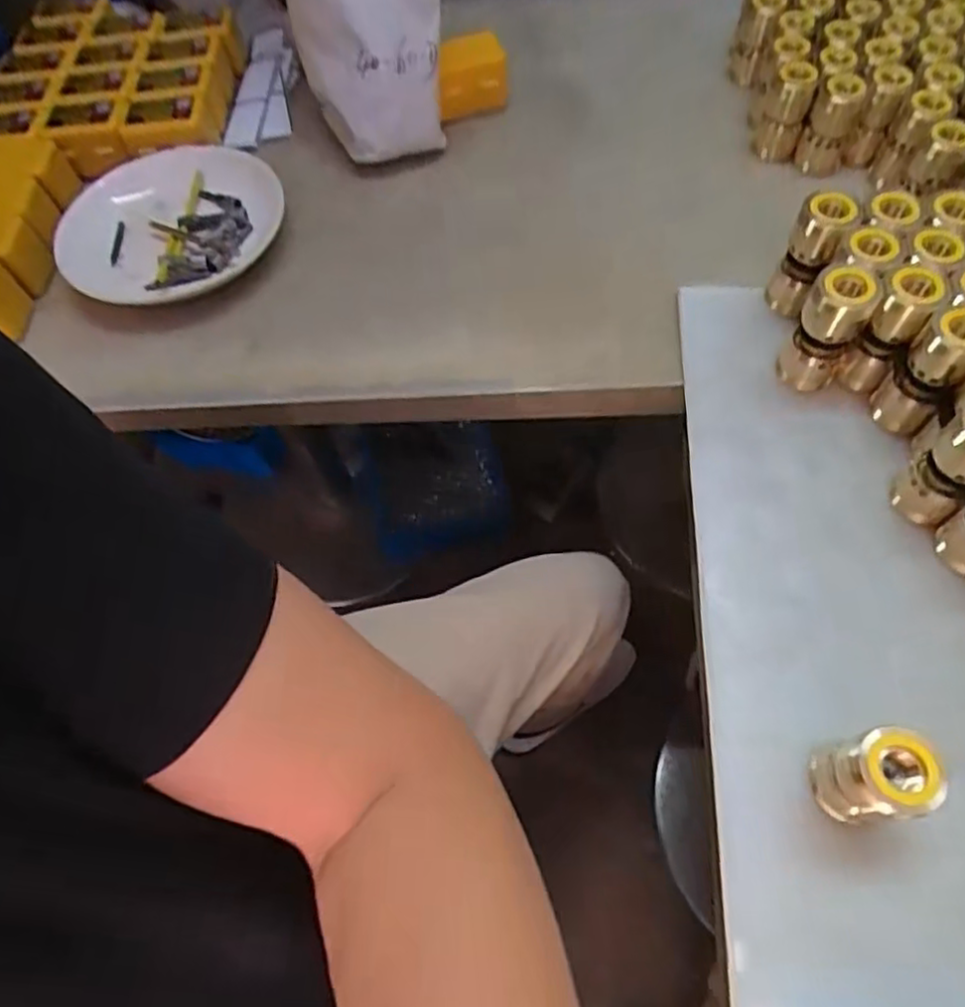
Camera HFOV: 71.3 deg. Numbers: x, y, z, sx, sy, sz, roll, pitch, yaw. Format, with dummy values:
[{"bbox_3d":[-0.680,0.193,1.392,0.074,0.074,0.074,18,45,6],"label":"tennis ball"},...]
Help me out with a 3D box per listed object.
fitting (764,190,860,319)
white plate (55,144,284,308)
[{"bbox_3d":[0.247,-0.186,0.513,0.038,0.100,0.037,28,67,17],"label":"fitting"},{"bbox_3d":[-0.299,-0.267,0.636,0.198,0.034,0.198,-1,61,3],"label":"white plate"}]

